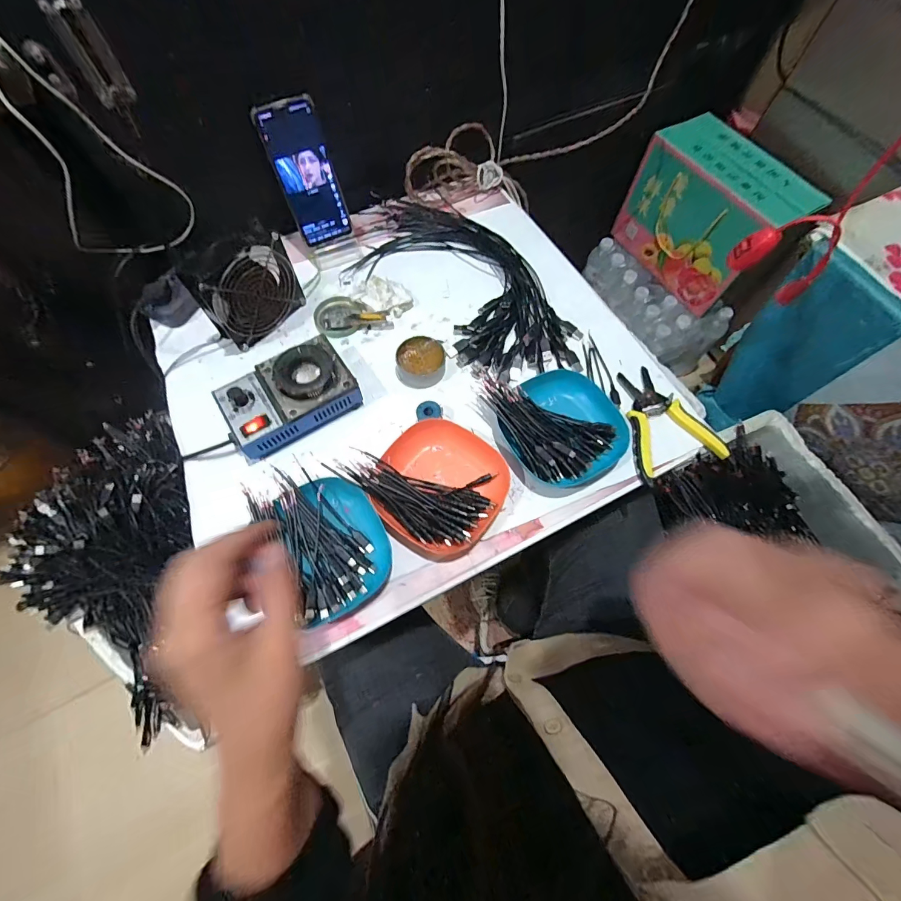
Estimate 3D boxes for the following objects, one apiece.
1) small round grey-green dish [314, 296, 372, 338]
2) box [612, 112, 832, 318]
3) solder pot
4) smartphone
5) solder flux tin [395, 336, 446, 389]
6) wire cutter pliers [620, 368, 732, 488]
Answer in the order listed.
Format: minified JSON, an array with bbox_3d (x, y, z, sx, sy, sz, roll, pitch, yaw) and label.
[{"bbox_3d":[-0.158,-0.190,0.570,0.066,0.015,0.064,1,68,-1],"label":"small round grey-green dish"},{"bbox_3d":[0.582,-0.529,0.914,0.170,0.239,0.337,-28,71,-12],"label":"box"},{"bbox_3d":[-0.194,-0.067,0.489,0.150,0.059,0.098,-31,72,-13],"label":"solder pot"},{"bbox_3d":[-0.197,-0.377,0.559,0.077,0.165,0.008,-27,42,-12],"label":"smartphone"},{"bbox_3d":[-0.039,-0.116,0.536,0.063,0.031,0.060,1,68,-1],"label":"solder flux tin"},{"bbox_3d":[0.262,-0.039,0.510,0.113,0.021,0.145,-16,69,-8],"label":"wire cutter pliers"}]

